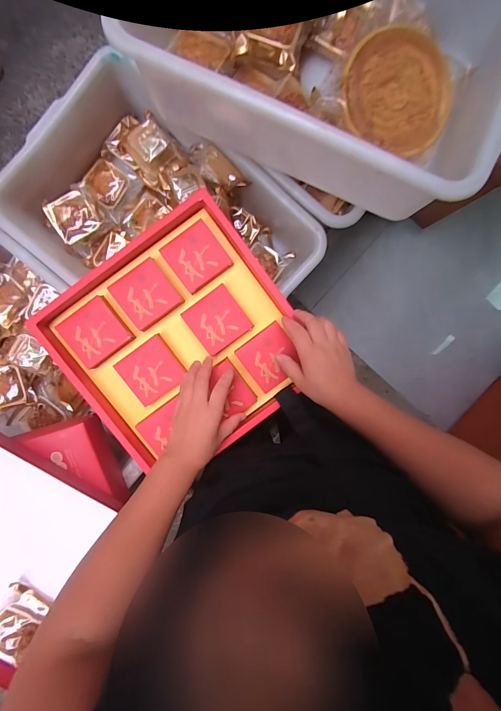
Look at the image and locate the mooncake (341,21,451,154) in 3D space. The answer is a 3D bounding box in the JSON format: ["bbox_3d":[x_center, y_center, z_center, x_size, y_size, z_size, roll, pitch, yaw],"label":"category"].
[{"bbox_3d":[0.227,-0.402,0.493,0.173,0.032,0.154,14,95,-3],"label":"mooncake"}]

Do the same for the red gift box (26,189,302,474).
[{"bbox_3d":[-0.111,-0.024,0.520,0.339,0.045,0.346,-35,96,2],"label":"red gift box"}]

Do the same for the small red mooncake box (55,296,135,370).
[{"bbox_3d":[-0.245,-0.037,0.510,0.082,0.032,0.084,-38,96,2],"label":"small red mooncake box"}]

